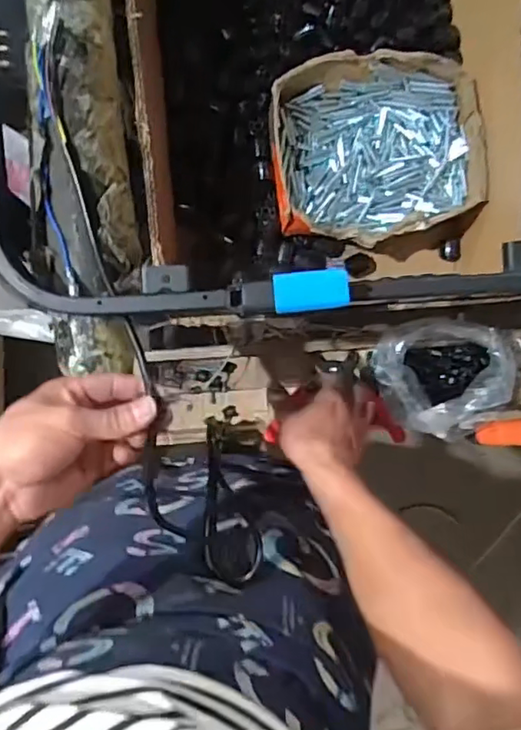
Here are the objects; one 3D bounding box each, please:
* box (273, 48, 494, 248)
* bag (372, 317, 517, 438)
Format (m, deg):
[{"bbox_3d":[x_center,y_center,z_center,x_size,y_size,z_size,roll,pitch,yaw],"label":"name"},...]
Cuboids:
[{"bbox_3d":[0.108,-0.207,0.564,0.190,0.067,0.171,-7,95,-1],"label":"box"},{"bbox_3d":[0.237,0.017,0.751,0.178,0.098,0.146,-3,95,-1],"label":"bag"}]

